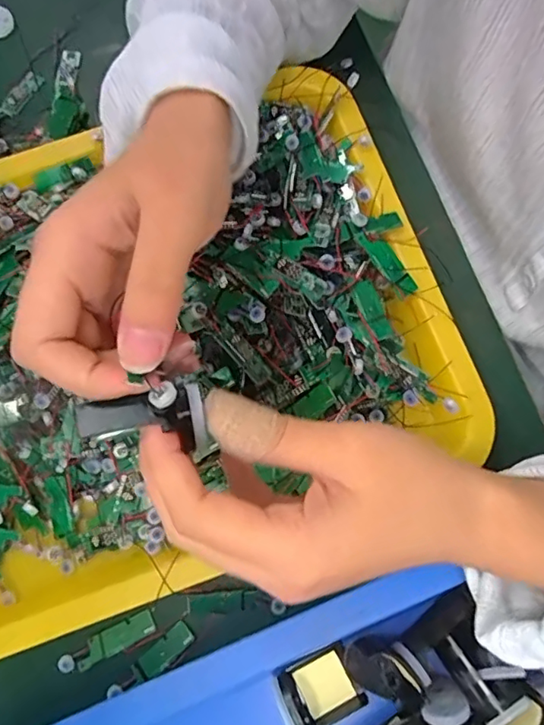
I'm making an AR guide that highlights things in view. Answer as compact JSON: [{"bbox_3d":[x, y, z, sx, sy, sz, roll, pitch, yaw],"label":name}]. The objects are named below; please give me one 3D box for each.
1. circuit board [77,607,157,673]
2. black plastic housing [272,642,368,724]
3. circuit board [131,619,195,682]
[{"bbox_3d":[-0.084,0.147,0.291,0.042,0.004,0.013,-26,78,-5],"label":"circuit board"},{"bbox_3d":[0.023,0.166,0.277,0.039,0.017,0.034,-27,78,-5],"label":"black plastic housing"},{"bbox_3d":[-0.057,0.154,0.290,0.035,0.004,0.013,-41,80,-8],"label":"circuit board"}]

